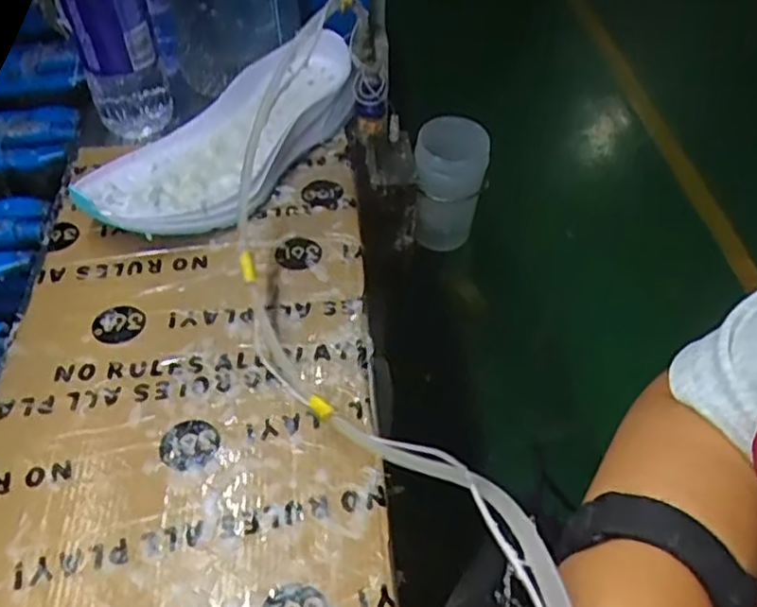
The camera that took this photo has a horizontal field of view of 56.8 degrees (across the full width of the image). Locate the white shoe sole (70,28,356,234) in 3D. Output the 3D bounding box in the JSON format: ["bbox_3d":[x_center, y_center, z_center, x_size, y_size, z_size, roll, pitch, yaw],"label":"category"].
[{"bbox_3d":[-0.116,-0.132,0.554,0.112,0.062,0.262,29,54,23],"label":"white shoe sole"}]

